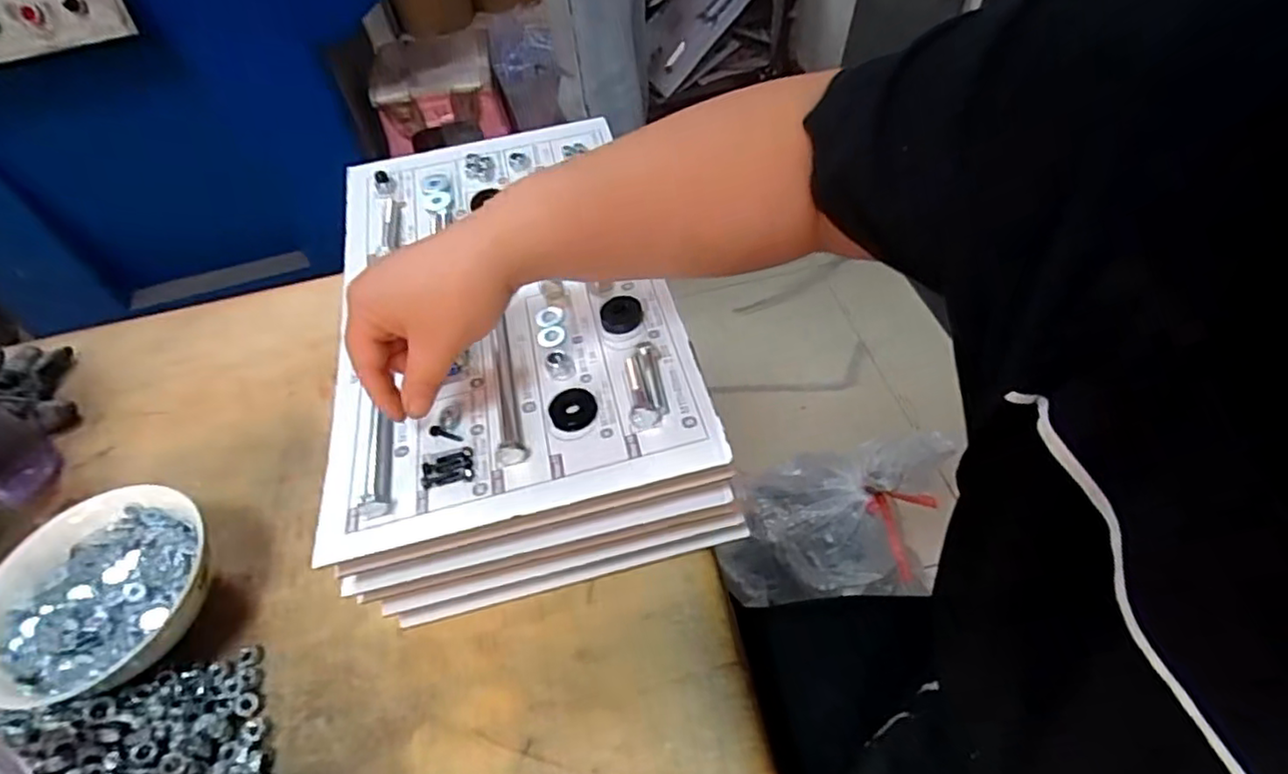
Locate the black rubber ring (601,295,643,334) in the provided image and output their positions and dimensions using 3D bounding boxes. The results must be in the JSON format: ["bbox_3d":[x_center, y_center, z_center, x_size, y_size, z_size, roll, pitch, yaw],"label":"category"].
[{"bbox_3d":[-0.016,-0.050,0.452,0.028,0.007,0.029,-3,54,4],"label":"black rubber ring"}]

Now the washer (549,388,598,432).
[{"bbox_3d":[-0.044,0.013,0.408,0.029,0.005,0.034,-12,54,-3],"label":"washer"}]

